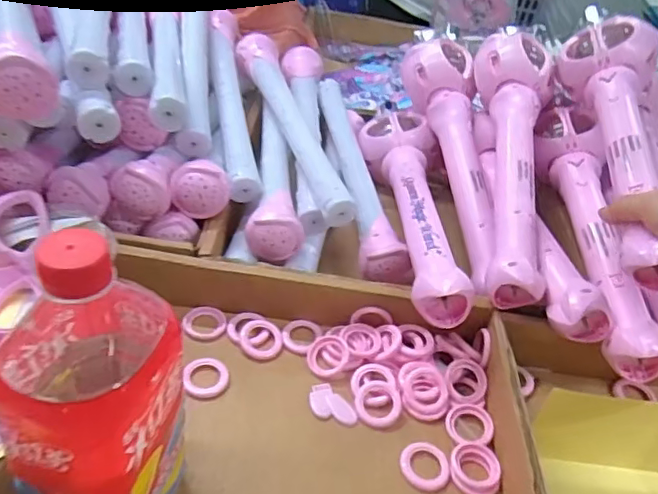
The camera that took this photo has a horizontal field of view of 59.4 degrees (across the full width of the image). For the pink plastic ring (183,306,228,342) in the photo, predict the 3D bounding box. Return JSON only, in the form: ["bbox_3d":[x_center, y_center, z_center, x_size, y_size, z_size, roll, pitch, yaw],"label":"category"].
[{"bbox_3d":[-0.110,0.069,0.511,0.038,0.005,0.040,6,40,-5],"label":"pink plastic ring"}]

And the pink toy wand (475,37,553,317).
[{"bbox_3d":[0.186,-0.096,0.585,0.073,0.055,0.341,9,59,3],"label":"pink toy wand"}]

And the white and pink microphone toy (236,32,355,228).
[{"bbox_3d":[-0.036,-0.142,0.625,0.048,0.059,0.307,-10,44,-22],"label":"white and pink microphone toy"}]

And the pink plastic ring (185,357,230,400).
[{"bbox_3d":[-0.099,0.105,0.466,0.036,0.006,0.039,6,40,-5],"label":"pink plastic ring"}]

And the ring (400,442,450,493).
[{"bbox_3d":[0.072,0.163,0.431,0.036,0.004,0.036,6,40,-5],"label":"ring"}]

